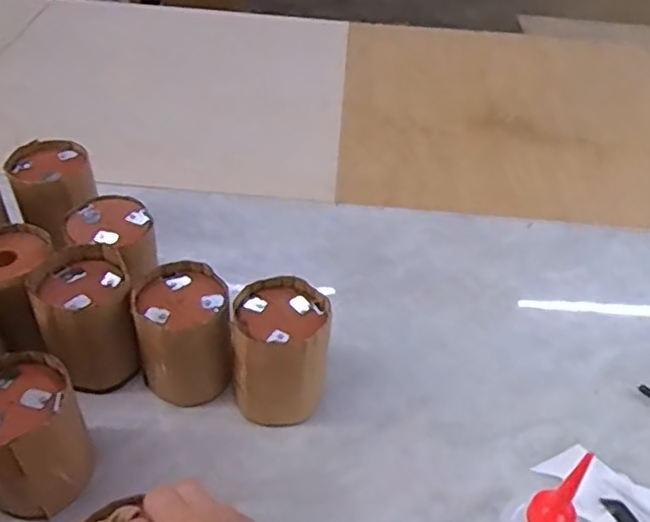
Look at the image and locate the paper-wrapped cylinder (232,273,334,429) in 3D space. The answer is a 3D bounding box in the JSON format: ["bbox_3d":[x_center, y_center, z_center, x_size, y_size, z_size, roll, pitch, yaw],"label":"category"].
[{"bbox_3d":[-0.039,0.083,0.578,0.085,0.108,0.091,2,41,-2],"label":"paper-wrapped cylinder"}]

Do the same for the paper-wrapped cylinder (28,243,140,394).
[{"bbox_3d":[-0.217,0.057,0.588,0.081,0.114,0.087,-10,43,-15],"label":"paper-wrapped cylinder"}]

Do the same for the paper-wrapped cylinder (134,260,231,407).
[{"bbox_3d":[-0.130,0.068,0.587,0.078,0.105,0.084,-8,43,-14],"label":"paper-wrapped cylinder"}]

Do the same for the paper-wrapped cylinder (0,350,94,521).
[{"bbox_3d":[-0.234,0.140,0.501,0.081,0.110,0.081,-19,46,-24],"label":"paper-wrapped cylinder"}]

